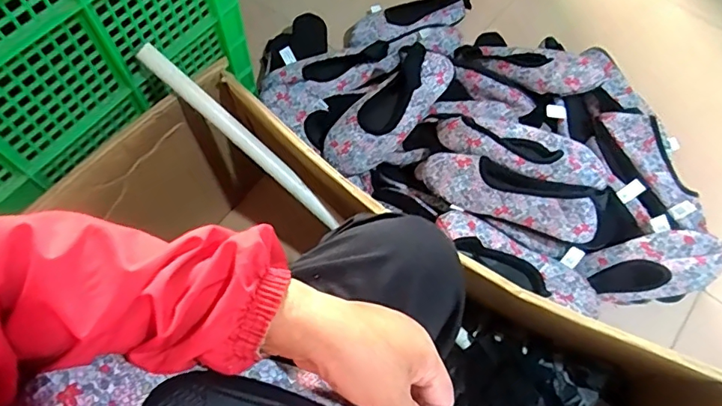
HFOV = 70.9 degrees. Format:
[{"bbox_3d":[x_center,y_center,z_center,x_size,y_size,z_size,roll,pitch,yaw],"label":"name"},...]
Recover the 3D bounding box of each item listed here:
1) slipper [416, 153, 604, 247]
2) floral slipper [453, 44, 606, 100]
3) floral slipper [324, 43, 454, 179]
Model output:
[{"bbox_3d":[0.219,-0.016,0.755,0.266,0.051,0.085,19,67,6],"label":"slipper"},{"bbox_3d":[0.282,-0.239,0.870,0.249,0.045,0.096,23,65,30],"label":"floral slipper"},{"bbox_3d":[0.041,-0.148,0.816,0.245,0.042,0.096,-45,74,3],"label":"floral slipper"}]

